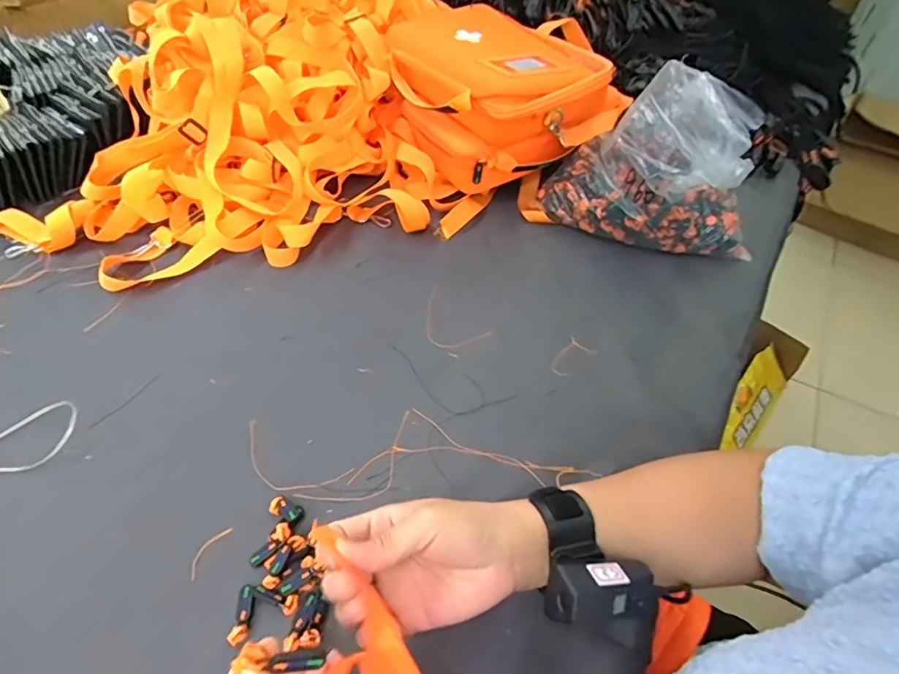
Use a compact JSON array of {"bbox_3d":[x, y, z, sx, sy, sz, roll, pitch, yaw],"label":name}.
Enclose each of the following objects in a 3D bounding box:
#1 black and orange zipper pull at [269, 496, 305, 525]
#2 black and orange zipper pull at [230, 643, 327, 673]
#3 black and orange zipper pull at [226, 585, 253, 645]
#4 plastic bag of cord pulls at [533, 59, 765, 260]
[{"bbox_3d":[-0.136,0.144,0.421,0.032,0.012,0.017,17,51,30],"label":"black and orange zipper pull"},{"bbox_3d":[-0.083,0.158,0.247,0.042,0.004,0.010,15,50,-13],"label":"black and orange zipper pull"},{"bbox_3d":[-0.152,0.204,0.372,0.013,0.004,0.039,1,52,-3],"label":"black and orange zipper pull"},{"bbox_3d":[0.239,-0.182,0.584,0.249,0.187,0.104,24,54,17],"label":"plastic bag of cord pulls"}]

